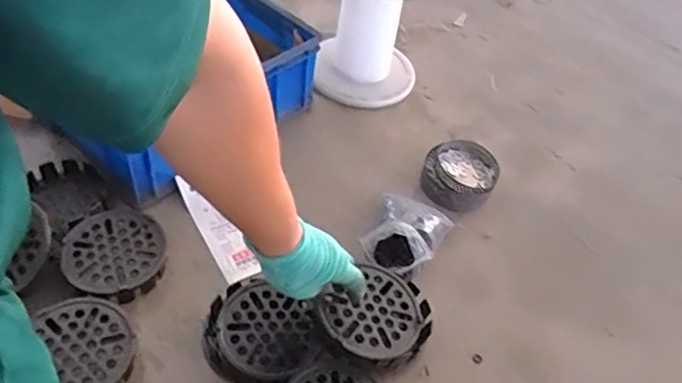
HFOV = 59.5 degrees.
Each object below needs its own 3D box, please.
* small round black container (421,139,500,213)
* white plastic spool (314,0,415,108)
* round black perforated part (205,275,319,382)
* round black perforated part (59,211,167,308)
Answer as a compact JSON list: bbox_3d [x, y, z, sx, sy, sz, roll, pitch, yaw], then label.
[{"bbox_3d":[0.194,-0.026,0.985,0.119,0.047,0.122,25,49,16],"label":"small round black container"},{"bbox_3d":[0.056,-0.309,1.097,0.190,0.240,0.172,2,46,-5],"label":"white plastic spool"},{"bbox_3d":[-0.101,0.182,0.750,0.139,0.057,0.116,22,48,14],"label":"round black perforated part"},{"bbox_3d":[-0.308,0.091,0.814,0.129,0.055,0.128,3,46,-4],"label":"round black perforated part"}]

